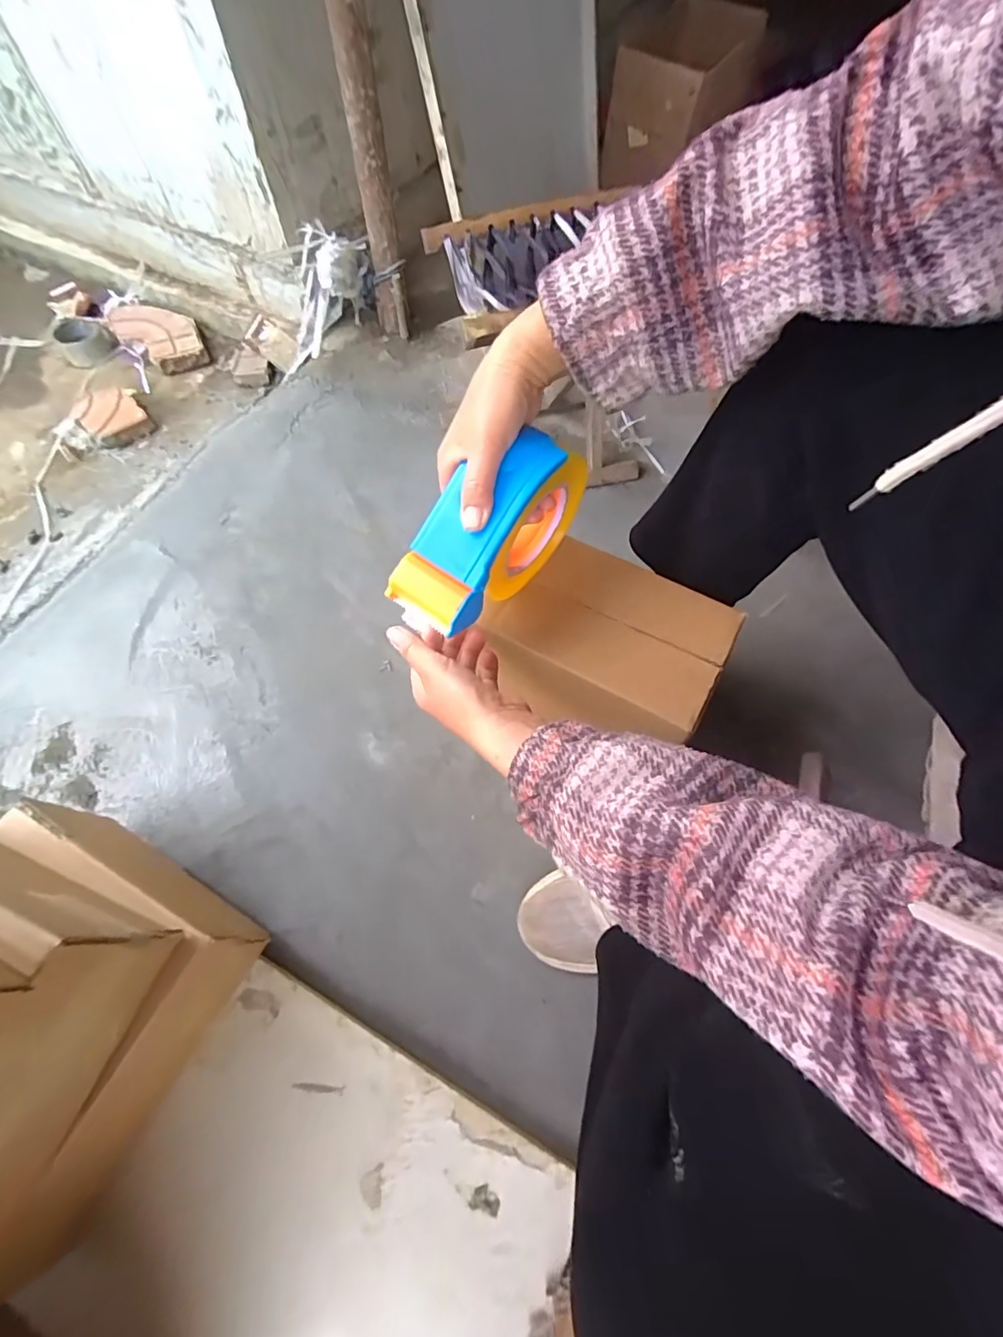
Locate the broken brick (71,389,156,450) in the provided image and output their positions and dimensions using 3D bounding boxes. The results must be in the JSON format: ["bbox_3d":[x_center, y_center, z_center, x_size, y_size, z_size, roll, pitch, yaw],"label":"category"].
[{"bbox_3d":[-0.698,-0.455,0.917,0.105,0.027,0.147,-34,69,-14],"label":"broken brick"}]

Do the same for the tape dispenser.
[{"bbox_3d":[-0.002,-0.101,0.418,0.065,0.131,0.170,36,98,14],"label":"tape dispenser"}]

